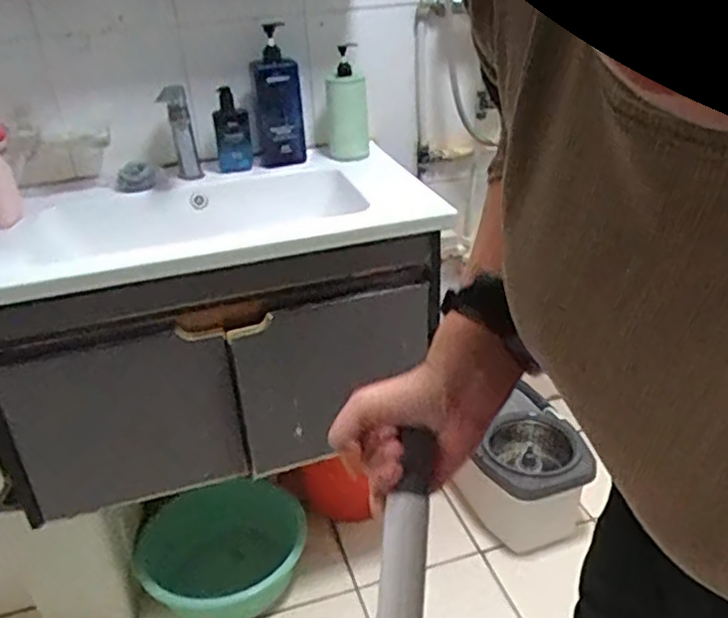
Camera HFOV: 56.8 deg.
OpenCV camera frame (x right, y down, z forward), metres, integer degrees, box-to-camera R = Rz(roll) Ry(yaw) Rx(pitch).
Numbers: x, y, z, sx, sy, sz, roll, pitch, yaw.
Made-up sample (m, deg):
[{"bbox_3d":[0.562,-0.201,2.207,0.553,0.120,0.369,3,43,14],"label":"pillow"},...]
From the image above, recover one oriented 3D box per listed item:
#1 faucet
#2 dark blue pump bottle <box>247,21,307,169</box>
[{"bbox_3d":[-0.370,-0.355,1.357,0.050,0.177,0.055,-7,29,-6],"label":"faucet"},{"bbox_3d":[-0.186,-0.444,1.406,0.109,0.267,0.089,-4,29,-1],"label":"dark blue pump bottle"}]

